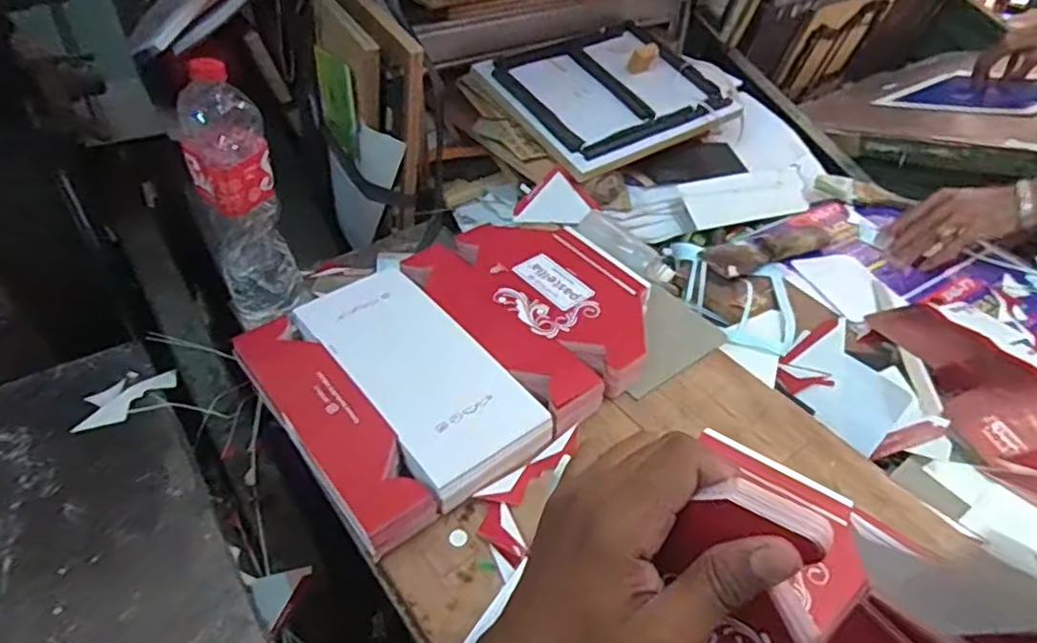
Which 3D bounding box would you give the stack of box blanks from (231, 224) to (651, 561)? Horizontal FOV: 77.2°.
[{"bbox_3d":[-0.052,0.021,0.670,0.384,0.051,0.282,-26,49,-27],"label":"stack of box blanks"}]

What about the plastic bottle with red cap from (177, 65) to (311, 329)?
[{"bbox_3d":[-0.301,-0.117,0.713,0.085,0.294,0.075,-14,45,-17],"label":"plastic bottle with red cap"}]

